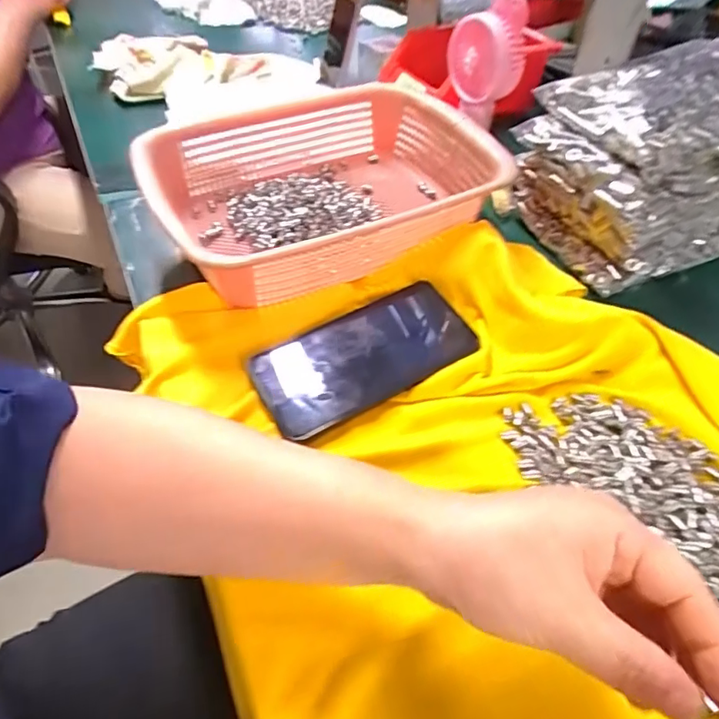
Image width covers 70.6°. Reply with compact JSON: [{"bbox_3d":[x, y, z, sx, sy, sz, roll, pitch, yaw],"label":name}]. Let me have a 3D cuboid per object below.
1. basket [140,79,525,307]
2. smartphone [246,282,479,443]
[{"bbox_3d":[-0.027,-0.156,0.457,0.291,0.069,0.208,-22,54,-18],"label":"basket"},{"bbox_3d":[0.006,-0.007,0.370,0.163,0.016,0.074,-24,55,-20],"label":"smartphone"}]

